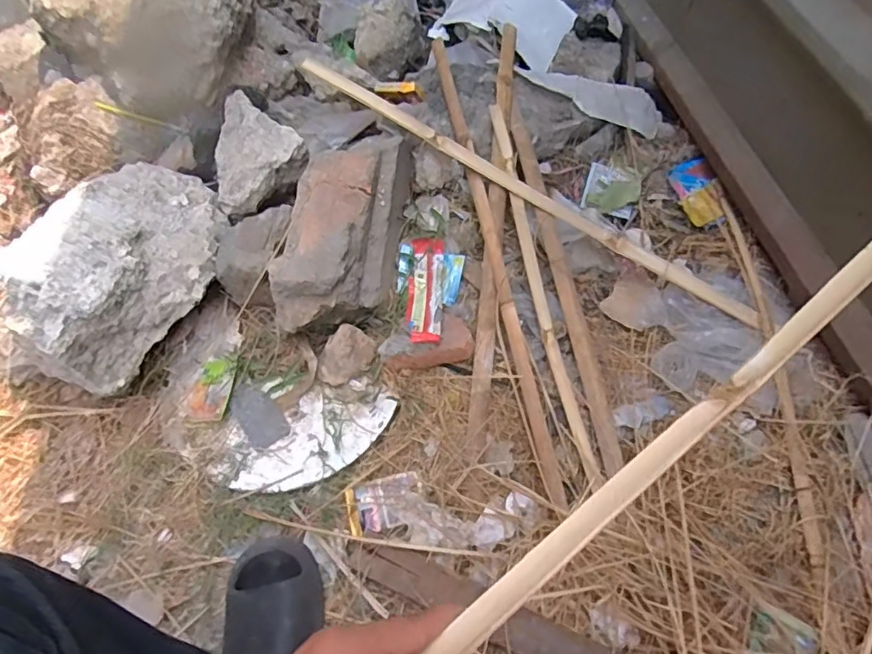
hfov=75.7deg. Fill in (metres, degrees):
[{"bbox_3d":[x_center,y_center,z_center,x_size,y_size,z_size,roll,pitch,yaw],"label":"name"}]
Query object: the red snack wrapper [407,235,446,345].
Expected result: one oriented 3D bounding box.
[{"bbox_3d":[-0.017,-0.055,0.906,0.054,0.050,0.200,1,59,3],"label":"red snack wrapper"}]

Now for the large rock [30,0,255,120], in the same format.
[{"bbox_3d":[-0.539,-0.603,1.025,0.391,0.192,0.289,35,67,21],"label":"large rock"}]

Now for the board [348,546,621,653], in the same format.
[{"bbox_3d":[0.058,0.354,0.699,0.359,0.025,0.052,21,62,14],"label":"board"}]

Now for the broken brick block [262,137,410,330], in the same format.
[{"bbox_3d":[-0.145,-0.161,0.890,0.158,0.113,0.351,5,60,6],"label":"broken brick block"}]

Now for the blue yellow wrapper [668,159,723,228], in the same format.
[{"bbox_3d":[0.472,-0.245,1.012,0.069,0.008,0.145,-16,59,11],"label":"blue yellow wrapper"}]

